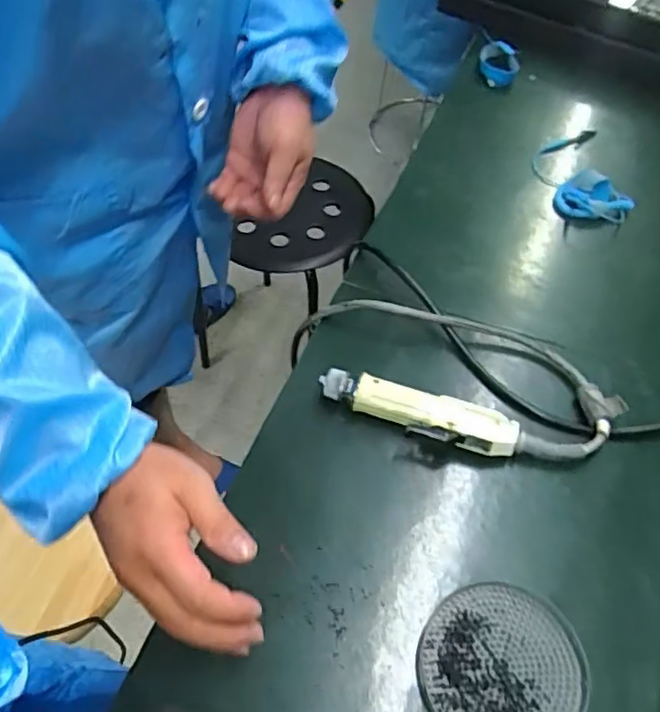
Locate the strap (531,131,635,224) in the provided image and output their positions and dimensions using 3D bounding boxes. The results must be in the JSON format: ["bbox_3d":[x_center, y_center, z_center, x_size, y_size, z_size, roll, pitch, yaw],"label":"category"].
[{"bbox_3d":[0.292,-0.217,0.732,0.084,0.034,0.148,-4,58,-7],"label":"strap"}]

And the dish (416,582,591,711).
[{"bbox_3d":[0.122,0.221,0.441,0.111,0.015,0.112,2,57,-3],"label":"dish"}]

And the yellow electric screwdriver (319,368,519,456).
[{"bbox_3d":[0.076,0.049,0.543,0.168,0.034,0.041,17,58,7],"label":"yellow electric screwdriver"}]

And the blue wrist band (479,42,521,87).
[{"bbox_3d":[0.231,-0.398,0.844,0.053,0.024,0.066,9,57,1],"label":"blue wrist band"}]

